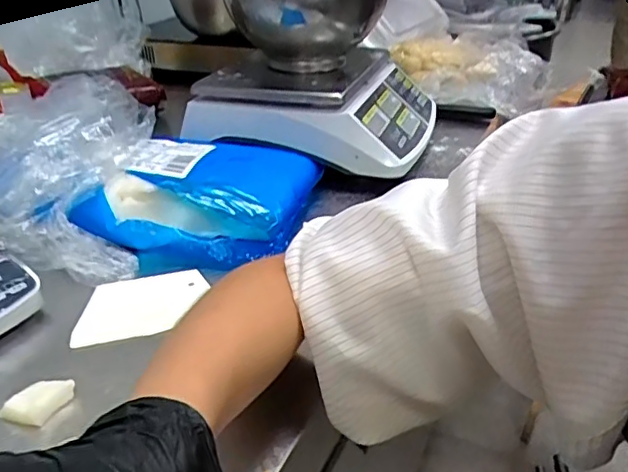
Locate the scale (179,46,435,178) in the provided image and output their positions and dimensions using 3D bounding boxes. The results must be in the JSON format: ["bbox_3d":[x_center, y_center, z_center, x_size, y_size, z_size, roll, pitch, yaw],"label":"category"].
[{"bbox_3d":[0.009,-0.187,0.772,0.295,0.099,0.245,5,30,11],"label":"scale"}]

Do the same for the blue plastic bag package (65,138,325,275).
[{"bbox_3d":[-0.111,-0.041,0.624,0.203,0.073,0.219,4,30,9],"label":"blue plastic bag package"}]

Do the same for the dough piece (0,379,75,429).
[{"bbox_3d":[-0.191,0.112,0.395,0.034,0.012,0.040,14,33,25],"label":"dough piece"}]

